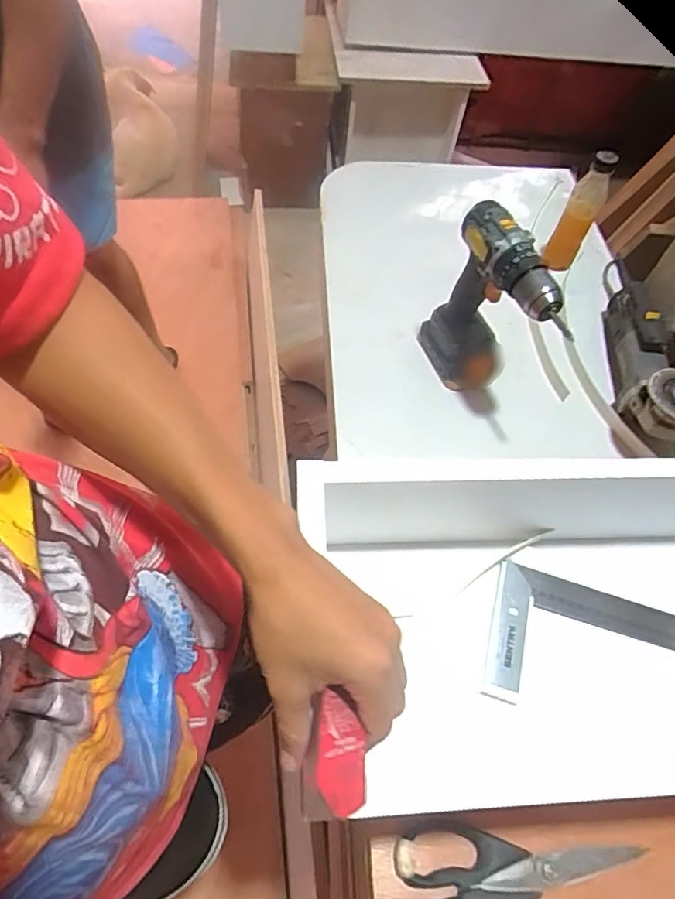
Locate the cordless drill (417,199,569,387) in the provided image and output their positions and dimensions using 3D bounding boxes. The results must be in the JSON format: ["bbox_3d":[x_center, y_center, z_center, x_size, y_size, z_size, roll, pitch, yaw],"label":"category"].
[{"bbox_3d":[0.186,-0.165,0.661,0.074,0.206,0.164,-29,64,-18],"label":"cordless drill"}]

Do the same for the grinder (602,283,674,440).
[{"bbox_3d":[0.430,-0.115,0.746,0.080,0.102,0.280,6,46,1],"label":"grinder"}]

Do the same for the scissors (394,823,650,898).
[{"bbox_3d":[0.153,0.354,0.439,0.204,0.020,0.090,-5,59,-6],"label":"scissors"}]

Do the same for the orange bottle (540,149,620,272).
[{"bbox_3d":[0.372,-0.360,0.824,0.046,0.174,0.047,30,42,15],"label":"orange bottle"}]

